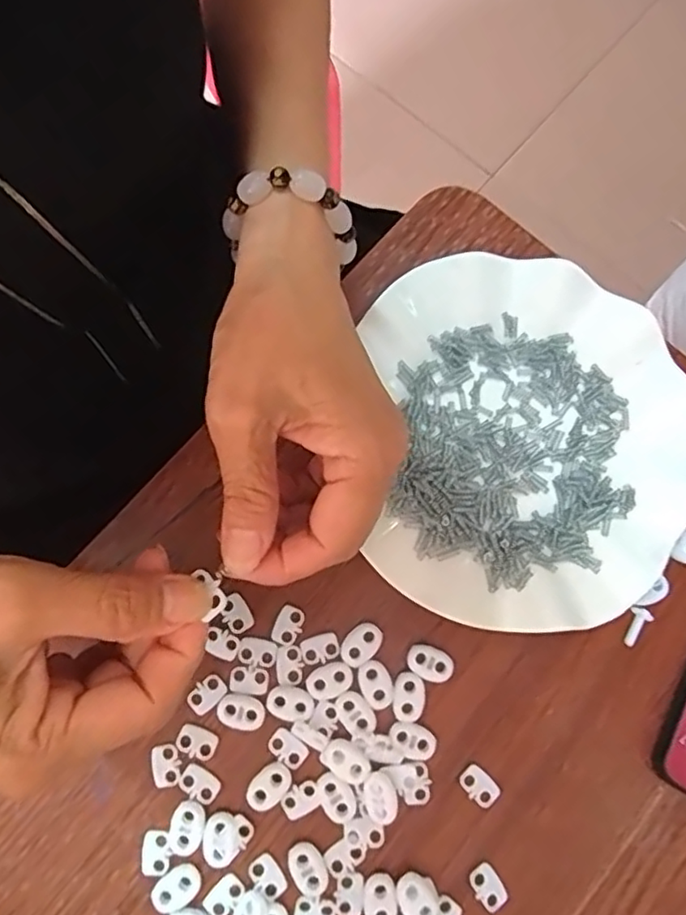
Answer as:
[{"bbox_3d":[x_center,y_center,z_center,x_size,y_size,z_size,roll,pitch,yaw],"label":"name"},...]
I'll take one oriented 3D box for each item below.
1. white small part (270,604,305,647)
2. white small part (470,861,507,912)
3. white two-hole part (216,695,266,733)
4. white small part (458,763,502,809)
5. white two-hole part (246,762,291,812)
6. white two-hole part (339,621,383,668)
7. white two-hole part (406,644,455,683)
[{"bbox_3d":[-0.027,0.083,0.305,0.013,0.004,0.019,25,80,4],"label":"white small part"},{"bbox_3d":[0.067,0.199,0.285,0.014,0.004,0.019,-31,81,-6],"label":"white small part"},{"bbox_3d":[-0.049,0.122,0.296,0.023,0.004,0.015,12,79,2],"label":"white two-hole part"},{"bbox_3d":[0.065,0.157,0.294,0.013,0.004,0.020,-42,82,-8],"label":"white small part"},{"bbox_3d":[-0.035,0.155,0.291,0.022,0.004,0.016,-44,82,-8],"label":"white two-hole part"},{"bbox_3d":[0.009,0.092,0.303,0.023,0.004,0.016,-40,82,-8],"label":"white two-hole part"},{"bbox_3d":[0.043,0.100,0.301,0.023,0.004,0.015,23,80,4],"label":"white two-hole part"}]

